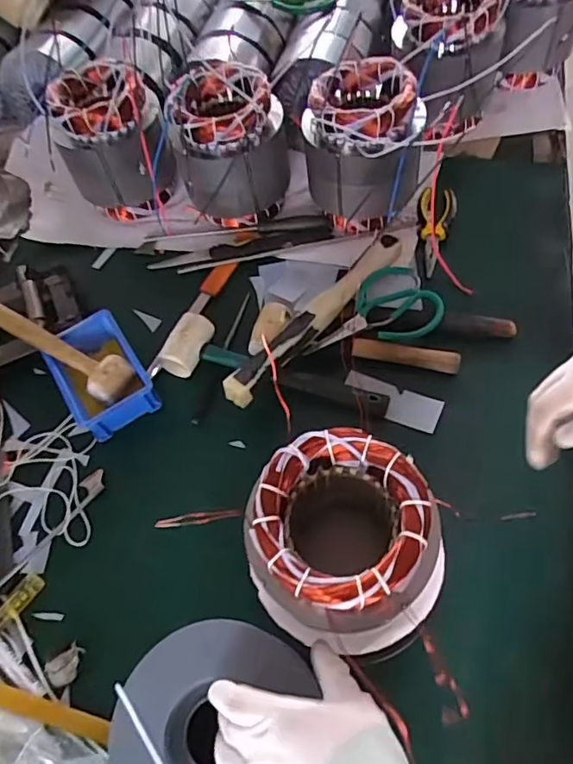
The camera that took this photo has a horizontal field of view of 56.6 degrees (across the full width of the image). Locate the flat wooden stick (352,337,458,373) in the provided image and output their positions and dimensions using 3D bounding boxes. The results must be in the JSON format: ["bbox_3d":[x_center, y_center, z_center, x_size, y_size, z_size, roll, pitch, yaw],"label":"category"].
[{"bbox_3d":[0.147,-0.034,0.653,0.129,0.004,0.025,10,85,6],"label":"flat wooden stick"}]

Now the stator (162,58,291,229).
[{"bbox_3d":[-0.077,-0.334,0.759,0.150,0.168,0.137,-9,61,1],"label":"stator"}]

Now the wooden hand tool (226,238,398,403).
[{"bbox_3d":[0.043,-0.089,0.681,0.046,0.068,0.331,36,71,22],"label":"wooden hand tool"}]

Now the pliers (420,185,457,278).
[{"bbox_3d":[0.204,-0.208,0.746,0.050,0.024,0.144,13,64,13],"label":"pliers"}]

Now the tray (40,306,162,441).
[{"bbox_3d":[-0.236,-0.011,0.674,0.096,0.053,0.149,-31,63,-11],"label":"tray"}]

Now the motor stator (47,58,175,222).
[{"bbox_3d":[-0.256,-0.352,0.793,0.143,0.166,0.143,-2,63,3],"label":"motor stator"}]

